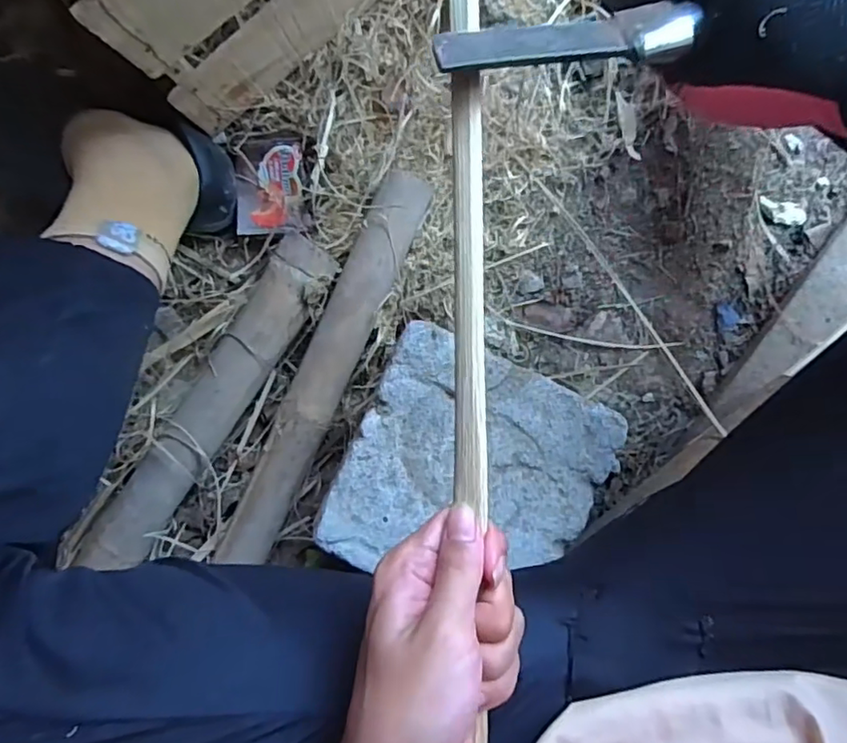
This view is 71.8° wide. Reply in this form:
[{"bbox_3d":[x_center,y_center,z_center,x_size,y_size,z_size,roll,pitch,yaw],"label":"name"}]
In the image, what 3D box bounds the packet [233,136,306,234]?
[{"bbox_3d":[-0.142,-0.170,0.540,0.063,0.017,0.085,2,97,2],"label":"packet"}]

